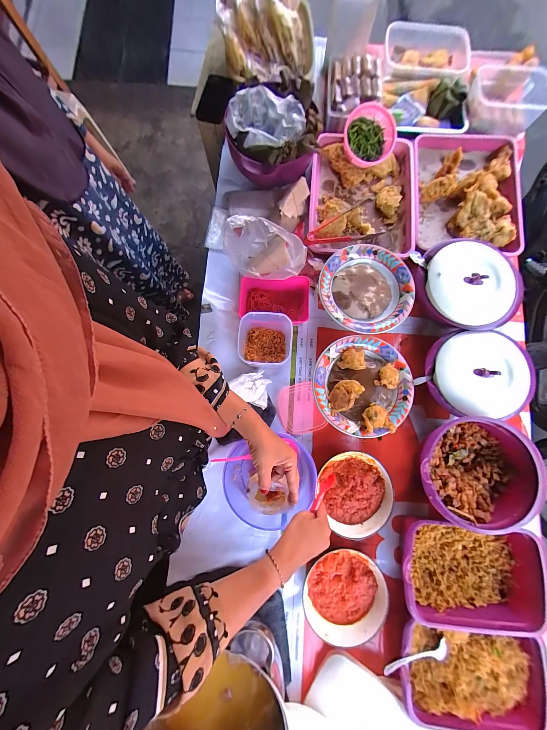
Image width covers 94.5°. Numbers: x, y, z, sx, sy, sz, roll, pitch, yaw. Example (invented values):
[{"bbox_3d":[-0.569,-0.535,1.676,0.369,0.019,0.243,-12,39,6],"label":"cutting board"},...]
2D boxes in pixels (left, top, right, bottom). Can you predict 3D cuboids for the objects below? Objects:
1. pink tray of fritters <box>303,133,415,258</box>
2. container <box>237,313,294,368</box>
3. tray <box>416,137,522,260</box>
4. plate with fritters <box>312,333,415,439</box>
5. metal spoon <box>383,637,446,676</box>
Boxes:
[{"bbox_3d":[0.236,-0.439,0.686,0.283,0.062,0.344,9,80,2],"label":"pink tray of fritters"},{"bbox_3d":[-0.016,-0.049,0.586,0.122,0.095,0.115,5,79,1],"label":"container"},{"bbox_3d":[0.507,-0.453,0.675,0.260,0.068,0.343,5,79,1],"label":"tray"},{"bbox_3d":[0.199,0.043,0.555,0.217,0.033,0.210,0,79,0],"label":"plate with fritters"},{"bbox_3d":[0.276,0.567,0.493,0.150,0.016,0.028,2,79,-16],"label":"metal spoon"}]

